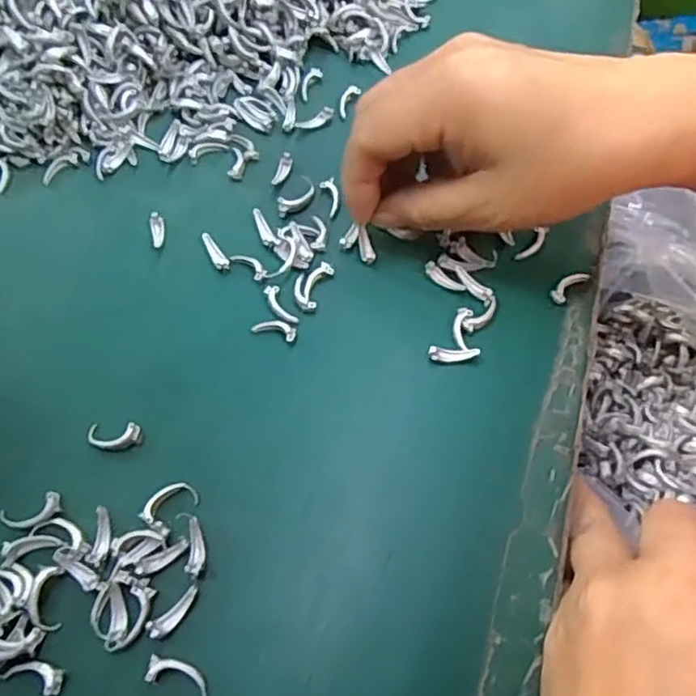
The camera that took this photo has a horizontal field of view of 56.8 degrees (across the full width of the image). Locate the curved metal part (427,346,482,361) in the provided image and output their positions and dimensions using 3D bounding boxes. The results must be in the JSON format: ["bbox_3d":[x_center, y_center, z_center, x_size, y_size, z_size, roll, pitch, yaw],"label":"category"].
[{"bbox_3d":[0.044,0.003,0.264,0.020,0.005,0.006,4,64,3],"label":"curved metal part"}]

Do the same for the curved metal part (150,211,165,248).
[{"bbox_3d":[-0.088,-0.055,0.298,0.006,0.004,0.019,-14,64,-6],"label":"curved metal part"}]

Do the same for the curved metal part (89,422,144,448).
[{"bbox_3d":[-0.092,0.034,0.252,0.021,0.004,0.010,0,64,1],"label":"curved metal part"}]

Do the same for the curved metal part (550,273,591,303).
[{"bbox_3d":[0.096,-0.027,0.278,0.020,0.004,0.007,-41,70,-17],"label":"curved metal part"}]

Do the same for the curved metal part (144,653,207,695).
[{"bbox_3d":[-0.056,0.109,0.213,0.023,0.004,0.010,24,67,12],"label":"curved metal part"}]

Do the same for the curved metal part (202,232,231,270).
[{"bbox_3d":[-0.060,-0.044,0.291,0.006,0.005,0.021,-28,67,-12],"label":"curved metal part"}]

